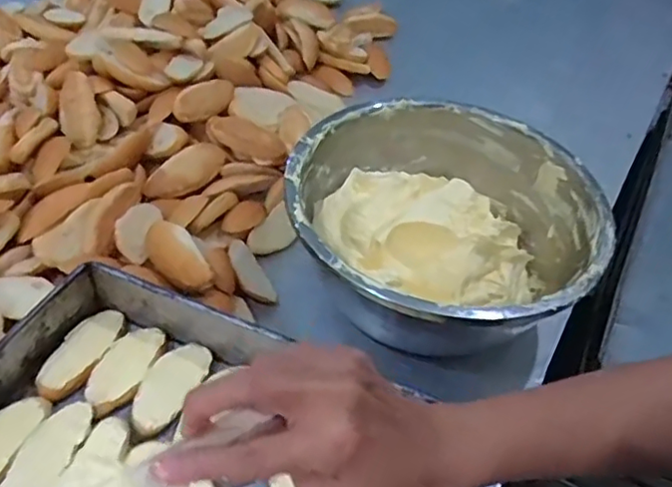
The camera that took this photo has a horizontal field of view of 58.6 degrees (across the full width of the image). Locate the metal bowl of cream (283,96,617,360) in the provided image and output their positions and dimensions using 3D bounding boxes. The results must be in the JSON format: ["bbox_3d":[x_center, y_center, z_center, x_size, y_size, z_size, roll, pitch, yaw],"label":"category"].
[{"bbox_3d":[0.096,-0.012,0.577,0.277,0.109,0.275,4,46,-4],"label":"metal bowl of cream"}]

